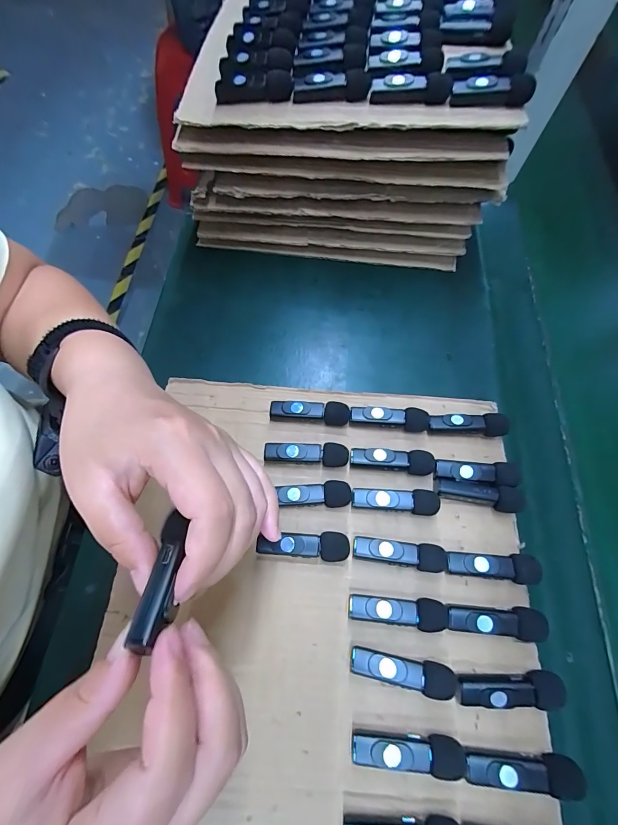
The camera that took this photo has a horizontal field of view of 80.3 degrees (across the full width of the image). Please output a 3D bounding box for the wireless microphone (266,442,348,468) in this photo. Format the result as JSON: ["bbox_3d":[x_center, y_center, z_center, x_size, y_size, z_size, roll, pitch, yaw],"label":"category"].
[{"bbox_3d":[-0.002,0.034,0.294,0.065,0.017,0.015,5,67,-2],"label":"wireless microphone"}]

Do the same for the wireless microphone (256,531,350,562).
[{"bbox_3d":[-0.004,0.097,0.264,0.065,0.016,0.019,1,66,-1],"label":"wireless microphone"}]

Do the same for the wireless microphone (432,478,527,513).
[{"bbox_3d":[0.130,0.063,0.280,0.065,0.016,0.018,10,67,0],"label":"wireless microphone"}]

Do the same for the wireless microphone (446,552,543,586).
[{"bbox_3d":[0.129,0.111,0.261,0.062,0.018,0.018,5,67,-3],"label":"wireless microphone"}]

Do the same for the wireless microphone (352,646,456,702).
[{"bbox_3d":[0.059,0.167,0.235,0.065,0.018,0.018,11,67,0],"label":"wireless microphone"}]

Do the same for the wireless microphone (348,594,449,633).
[{"bbox_3d":[0.060,0.135,0.249,0.065,0.018,0.019,10,67,0],"label":"wireless microphone"}]

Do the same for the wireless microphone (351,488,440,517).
[{"bbox_3d":[0.065,0.068,0.280,0.063,0.019,0.016,6,67,-2],"label":"wireless microphone"}]

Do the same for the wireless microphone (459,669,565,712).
[{"bbox_3d":[0.126,0.174,0.232,0.065,0.019,0.020,4,67,-3],"label":"wireless microphone"}]

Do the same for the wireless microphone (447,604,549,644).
[{"bbox_3d":[0.124,0.140,0.247,0.062,0.018,0.020,9,67,-1],"label":"wireless microphone"}]

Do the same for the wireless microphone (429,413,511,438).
[{"bbox_3d":[0.132,0.011,0.304,0.062,0.017,0.017,7,67,-2],"label":"wireless microphone"}]

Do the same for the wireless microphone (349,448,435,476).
[{"bbox_3d":[0.066,0.040,0.293,0.066,0.018,0.017,5,67,-3],"label":"wireless microphone"}]

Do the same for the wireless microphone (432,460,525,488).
[{"bbox_3d":[0.133,0.049,0.287,0.064,0.015,0.018,5,67,-3],"label":"wireless microphone"}]

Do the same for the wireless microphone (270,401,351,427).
[{"bbox_3d":[0.001,0.001,0.309,0.066,0.018,0.016,7,67,-2],"label":"wireless microphone"}]

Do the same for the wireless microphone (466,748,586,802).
[{"bbox_3d":[0.124,0.210,0.214,0.062,0.019,0.018,5,67,-3],"label":"wireless microphone"}]

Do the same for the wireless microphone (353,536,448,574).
[{"bbox_3d":[0.064,0.102,0.264,0.065,0.018,0.017,10,67,0],"label":"wireless microphone"}]

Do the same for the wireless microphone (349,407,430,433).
[{"bbox_3d":[0.067,0.005,0.309,0.065,0.018,0.016,9,67,-1],"label":"wireless microphone"}]

